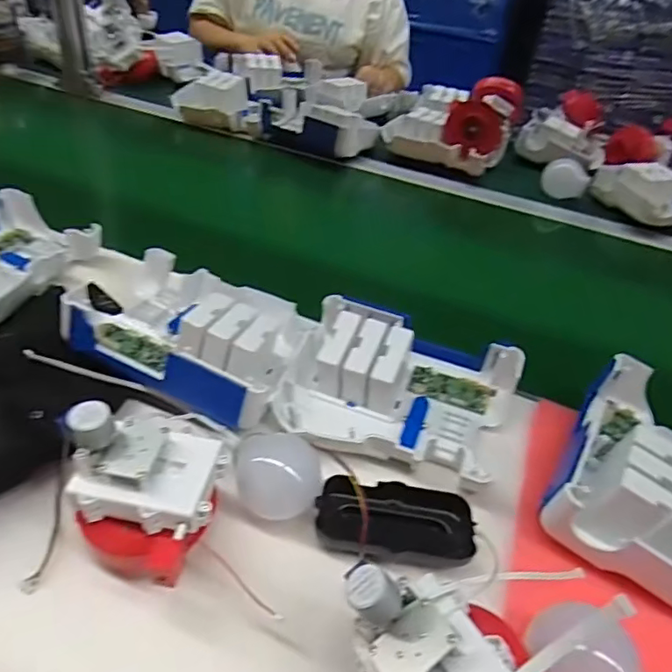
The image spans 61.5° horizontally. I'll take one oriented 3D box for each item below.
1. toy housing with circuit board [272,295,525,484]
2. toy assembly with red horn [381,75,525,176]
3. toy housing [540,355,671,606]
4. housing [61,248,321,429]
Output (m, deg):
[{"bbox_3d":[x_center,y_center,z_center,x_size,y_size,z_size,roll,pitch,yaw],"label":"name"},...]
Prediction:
[{"bbox_3d":[0.053,0.041,0.479,0.191,0.059,0.143,15,38,10],"label":"toy housing with circuit board"},{"bbox_3d":[0.212,-0.385,1.011,0.198,0.110,0.255,20,39,16],"label":"toy assembly with red horn"},{"bbox_3d":[0.248,0.107,0.419,0.141,0.069,0.177,25,41,22],"label":"toy housing"},{"bbox_3d":[-0.119,-0.010,0.502,0.180,0.055,0.150,17,39,12],"label":"housing"}]

